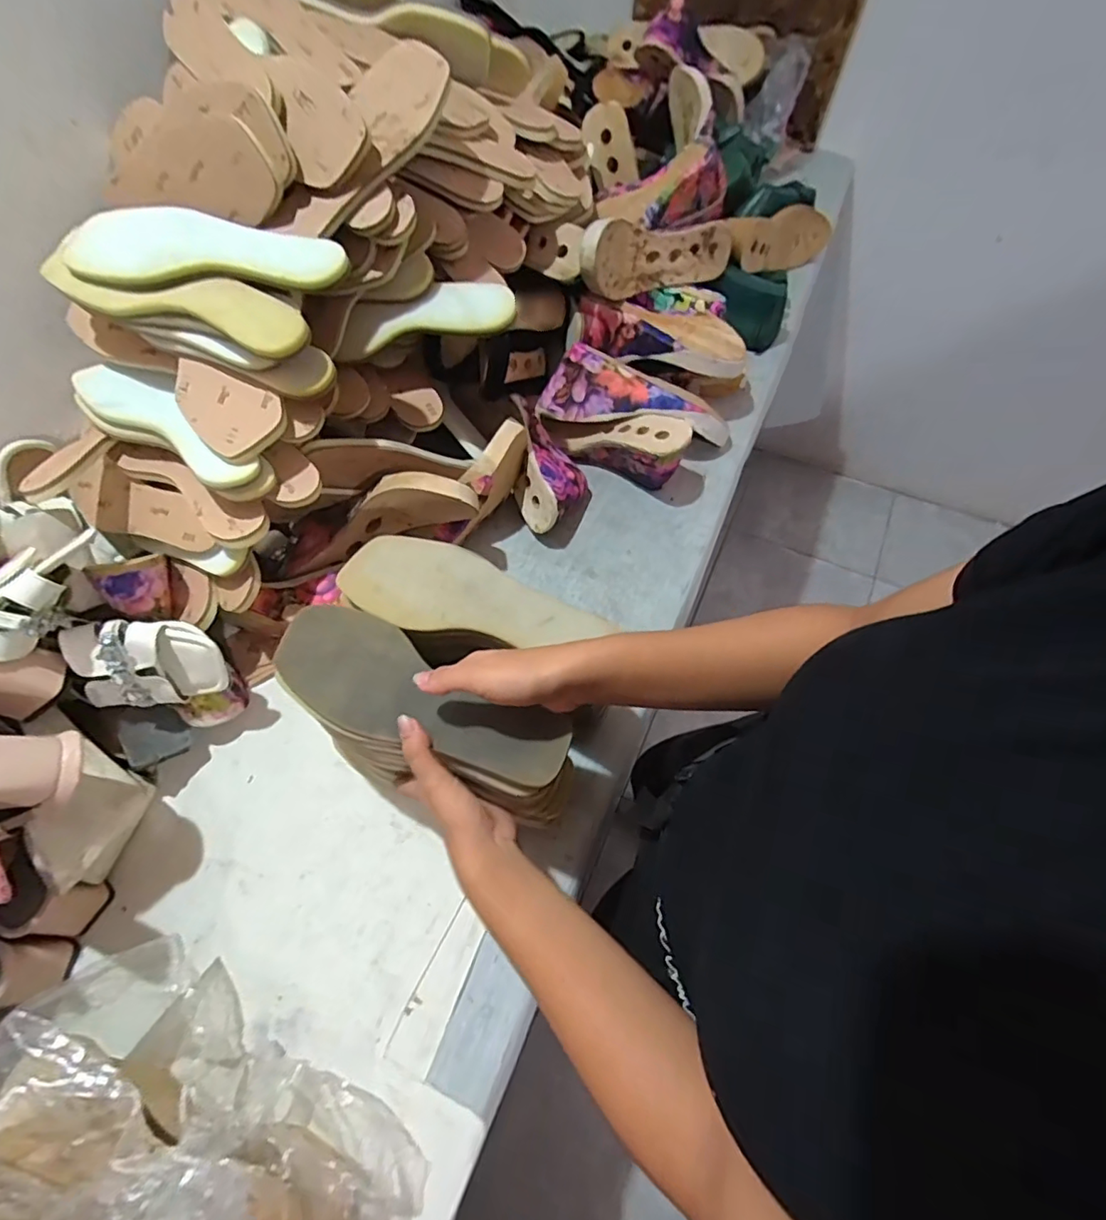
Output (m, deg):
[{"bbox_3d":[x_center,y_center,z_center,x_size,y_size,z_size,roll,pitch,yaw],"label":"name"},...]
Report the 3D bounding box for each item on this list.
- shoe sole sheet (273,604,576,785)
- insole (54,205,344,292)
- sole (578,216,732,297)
[{"bbox_3d":[-0.103,0.064,0.414,0.236,0.008,0.079,21,67,14],"label":"shoe sole sheet"},{"bbox_3d":[-0.294,-0.305,0.464,0.249,0.025,0.067,3,64,4],"label":"insole"},{"bbox_3d":[0.129,-0.436,0.684,0.239,0.079,0.053,-19,64,-24],"label":"sole"}]

